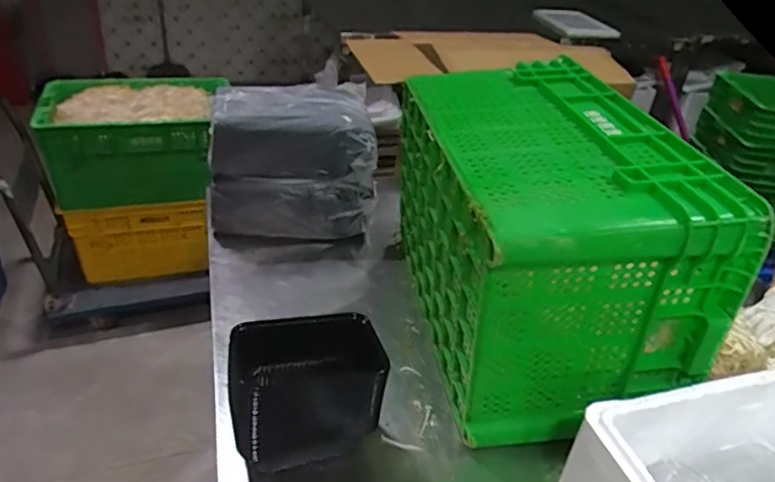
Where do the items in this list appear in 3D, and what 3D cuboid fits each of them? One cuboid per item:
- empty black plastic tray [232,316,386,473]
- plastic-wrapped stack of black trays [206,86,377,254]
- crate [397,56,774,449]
[{"bbox_3d":[-0.106,0.195,0.752,0.187,0.144,0.130,-5,35,-16],"label":"empty black plastic tray"},{"bbox_3d":[-0.192,-0.158,1.215,0.325,0.282,0.263,2,34,-6],"label":"plastic-wrapped stack of black trays"},{"bbox_3d":[0.219,-0.018,0.911,0.322,0.359,0.540,-1,34,-10],"label":"crate"}]

